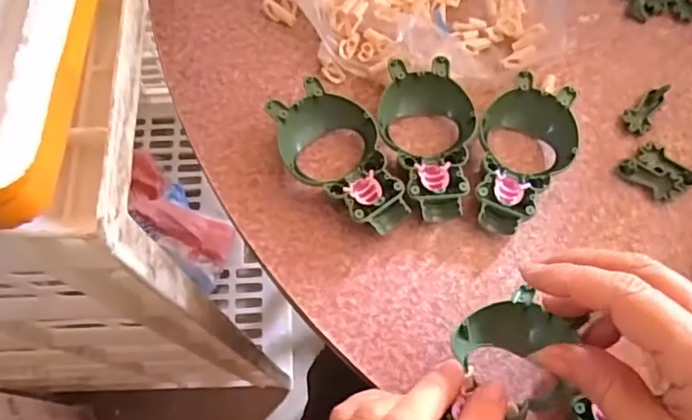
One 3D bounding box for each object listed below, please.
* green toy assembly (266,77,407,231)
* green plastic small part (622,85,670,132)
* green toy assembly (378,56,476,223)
[{"bbox_3d":[-0.002,-0.031,0.342,0.055,0.026,0.100,-39,74,-17],"label":"green toy assembly"},{"bbox_3d":[0.202,-0.067,0.375,0.039,0.013,0.019,-39,74,-17],"label":"green plastic small part"},{"bbox_3d":[0.050,-0.043,0.350,0.058,0.026,0.104,-1,67,-3],"label":"green toy assembly"}]

